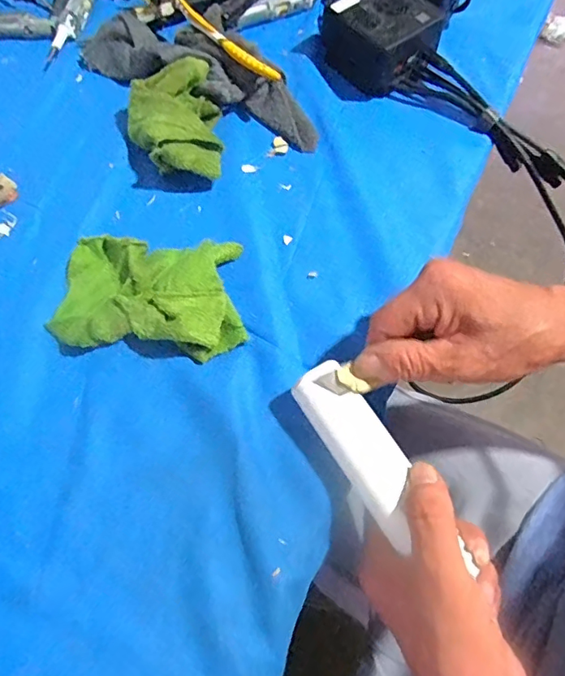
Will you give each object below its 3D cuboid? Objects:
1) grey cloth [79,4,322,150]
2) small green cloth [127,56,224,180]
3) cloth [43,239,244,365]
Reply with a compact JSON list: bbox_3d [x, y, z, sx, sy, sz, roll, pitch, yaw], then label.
[{"bbox_3d":[-0.066,-0.237,0.438,0.224,0.033,0.080,22,68,8],"label":"grey cloth"},{"bbox_3d":[-0.087,-0.173,0.411,0.071,0.033,0.108,-5,67,-3],"label":"small green cloth"},{"bbox_3d":[-0.092,-0.033,0.351,0.127,0.027,0.086,2,67,0],"label":"cloth"}]

